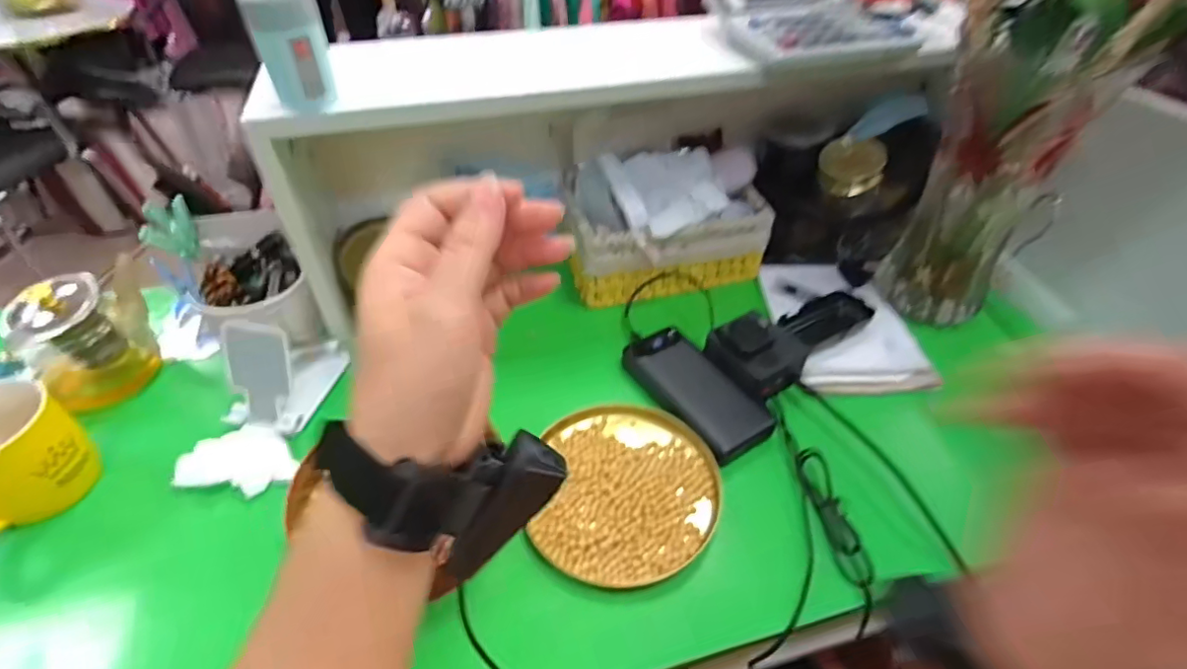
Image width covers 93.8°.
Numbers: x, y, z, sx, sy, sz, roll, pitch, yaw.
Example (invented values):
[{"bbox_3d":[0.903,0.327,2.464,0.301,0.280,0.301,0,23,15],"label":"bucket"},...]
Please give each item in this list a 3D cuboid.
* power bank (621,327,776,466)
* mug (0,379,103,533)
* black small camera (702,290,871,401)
[{"bbox_3d":[0.100,0.053,0.543,0.067,0.021,0.152,-24,48,-23],"label":"power bank"},{"bbox_3d":[-0.465,0.107,0.433,0.074,0.090,0.116,18,46,18],"label":"mug"},{"bbox_3d":[0.214,-0.004,0.576,0.197,0.043,0.075,-22,47,-22],"label":"black small camera"}]

